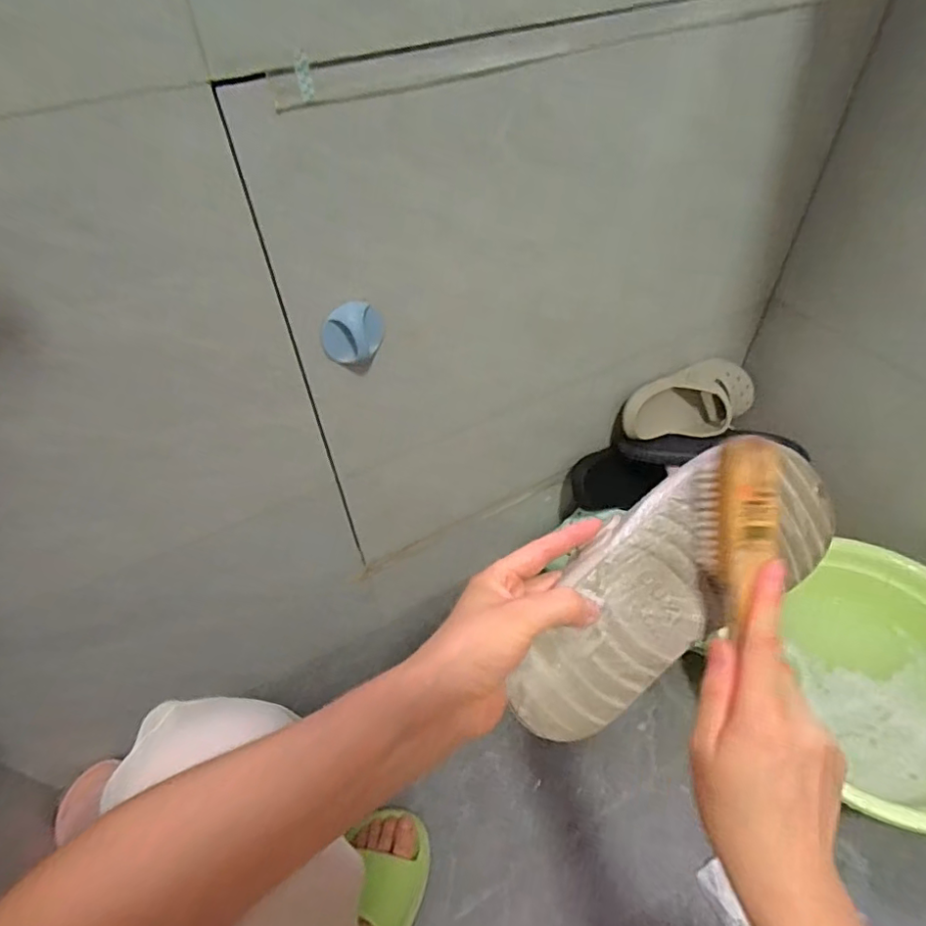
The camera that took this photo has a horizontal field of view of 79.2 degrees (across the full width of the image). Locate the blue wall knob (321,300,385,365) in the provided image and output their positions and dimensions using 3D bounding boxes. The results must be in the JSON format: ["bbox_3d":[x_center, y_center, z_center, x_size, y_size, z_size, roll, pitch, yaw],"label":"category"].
[{"bbox_3d":[-0.098,-0.120,0.519,0.060,0.056,0.022,-26,50,-21],"label":"blue wall knob"}]

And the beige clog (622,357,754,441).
[{"bbox_3d":[0.349,-0.081,0.842,0.241,0.094,0.089,-23,49,-19],"label":"beige clog"}]

